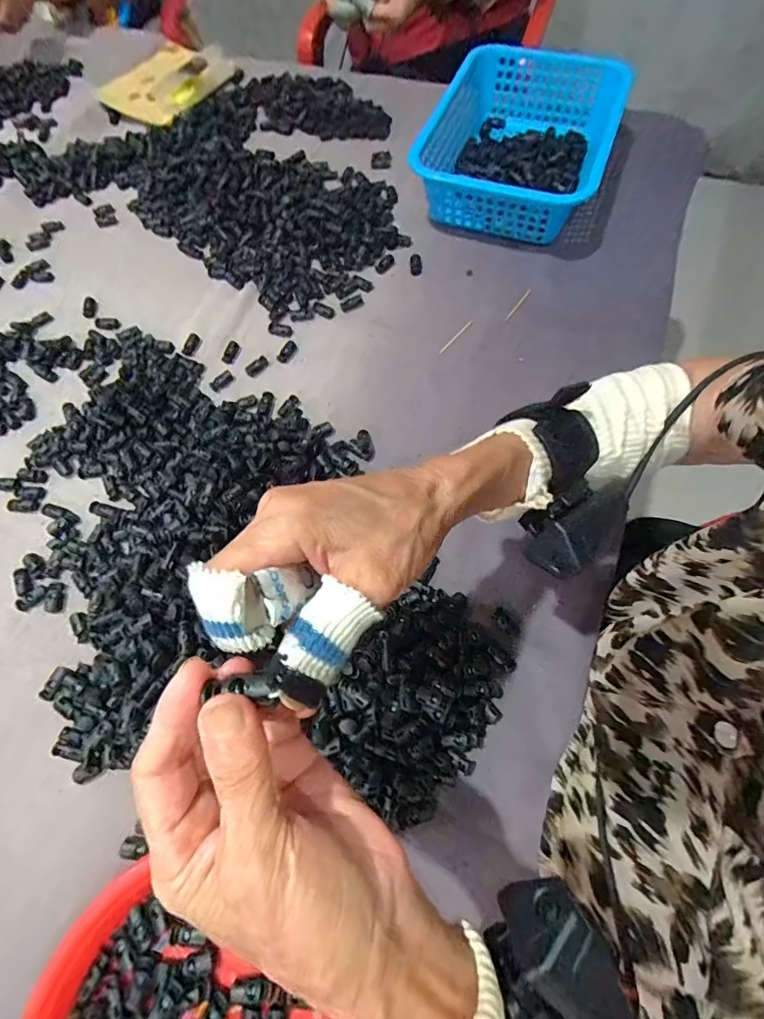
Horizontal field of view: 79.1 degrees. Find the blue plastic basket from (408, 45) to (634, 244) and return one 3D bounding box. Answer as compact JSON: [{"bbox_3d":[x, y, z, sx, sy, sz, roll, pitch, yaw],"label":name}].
[{"bbox_3d":[0.169,-0.473,0.604,0.235,0.085,0.287,17,68,10],"label":"blue plastic basket"}]

